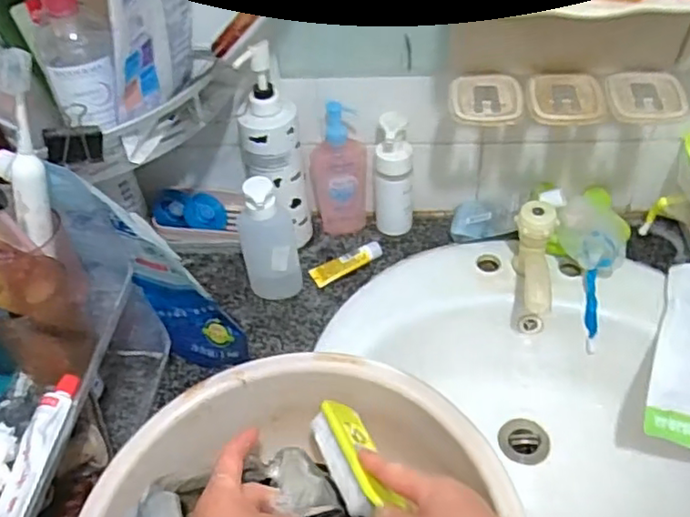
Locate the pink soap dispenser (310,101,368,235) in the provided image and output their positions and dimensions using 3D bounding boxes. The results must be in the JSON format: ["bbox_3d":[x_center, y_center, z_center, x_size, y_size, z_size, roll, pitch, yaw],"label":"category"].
[{"bbox_3d":[-0.008,-0.105,0.794,0.070,0.173,0.039,-5,47,1],"label":"pink soap dispenser"}]

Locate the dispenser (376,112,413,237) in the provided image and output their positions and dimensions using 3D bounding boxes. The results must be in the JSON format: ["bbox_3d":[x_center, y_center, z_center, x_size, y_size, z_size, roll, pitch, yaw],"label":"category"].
[{"bbox_3d":[0.060,-0.102,0.788,0.048,0.159,0.046,-1,47,5],"label":"dispenser"}]

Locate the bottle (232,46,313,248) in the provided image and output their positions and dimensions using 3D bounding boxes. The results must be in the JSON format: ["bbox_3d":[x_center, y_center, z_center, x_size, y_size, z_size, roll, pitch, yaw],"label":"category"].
[{"bbox_3d":[-0.084,-0.121,0.748,0.062,0.251,0.068,-3,47,3],"label":"bottle"}]

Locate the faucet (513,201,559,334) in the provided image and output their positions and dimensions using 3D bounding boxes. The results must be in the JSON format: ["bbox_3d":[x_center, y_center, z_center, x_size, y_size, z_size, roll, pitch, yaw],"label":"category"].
[{"bbox_3d":[0.211,0.014,0.718,0.042,0.086,0.139,4,63,9],"label":"faucet"}]

